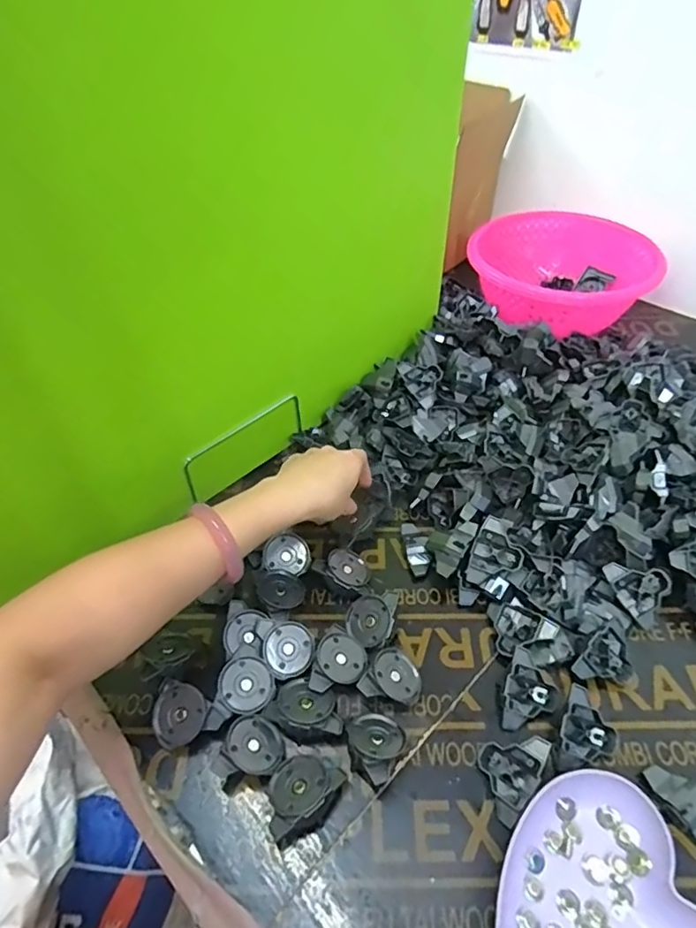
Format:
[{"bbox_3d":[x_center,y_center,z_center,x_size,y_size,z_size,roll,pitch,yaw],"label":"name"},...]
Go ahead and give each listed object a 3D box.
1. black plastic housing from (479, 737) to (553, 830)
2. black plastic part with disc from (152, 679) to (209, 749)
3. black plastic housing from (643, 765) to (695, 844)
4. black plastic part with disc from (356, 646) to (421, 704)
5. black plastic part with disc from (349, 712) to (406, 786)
[{"bbox_3d":[0.119,0.226,0.405,0.040,0.028,0.055,23,52,23],"label":"black plastic housing"},{"bbox_3d":[-0.132,0.196,0.434,0.044,0.008,0.047,-11,65,12],"label":"black plastic part with disc"},{"bbox_3d":[0.247,0.244,0.393,0.036,0.017,0.060,-17,48,-13],"label":"black plastic housing"},{"bbox_3d":[0.038,0.178,0.451,0.040,0.031,0.049,26,53,24],"label":"black plastic part with disc"},{"bbox_3d":[0.019,0.216,0.419,0.042,0.022,0.048,21,32,21],"label":"black plastic part with disc"}]

